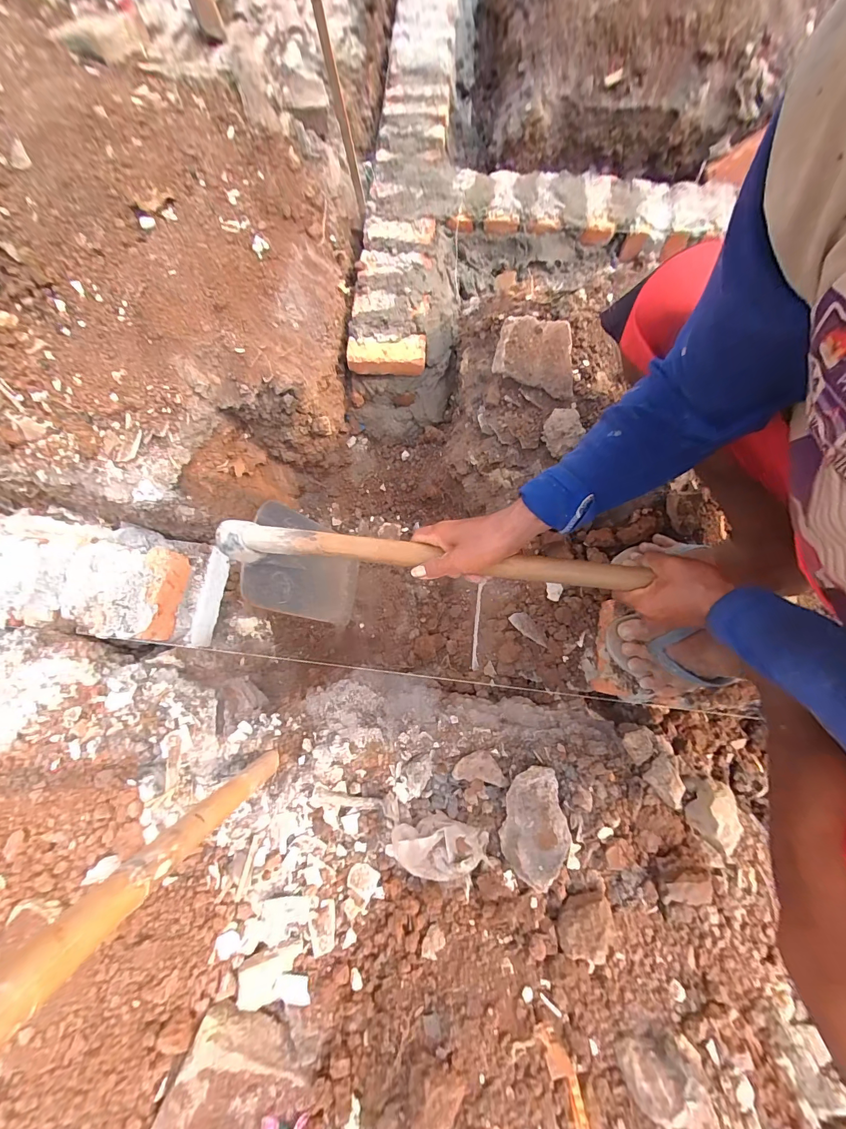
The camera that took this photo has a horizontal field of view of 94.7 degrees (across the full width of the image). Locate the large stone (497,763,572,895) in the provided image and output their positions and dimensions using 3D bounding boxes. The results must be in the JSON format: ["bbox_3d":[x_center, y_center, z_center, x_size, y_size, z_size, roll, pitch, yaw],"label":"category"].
[{"bbox_3d":[0.155,0.353,0.529,0.085,0.034,0.140,9,76,2],"label":"large stone"}]

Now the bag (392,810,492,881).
[{"bbox_3d":[0.024,0.382,0.527,0.129,0.037,0.067,-7,77,-2],"label":"bag"}]

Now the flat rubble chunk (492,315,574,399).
[{"bbox_3d":[0.183,-0.335,0.623,0.127,0.017,0.104,11,103,1],"label":"flat rubble chunk"}]

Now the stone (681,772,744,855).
[{"bbox_3d":[0.405,0.350,0.549,0.060,0.036,0.083,12,77,2],"label":"stone"}]

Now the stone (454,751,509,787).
[{"bbox_3d":[0.084,0.295,0.568,0.078,0.023,0.041,8,76,1],"label":"stone"}]

